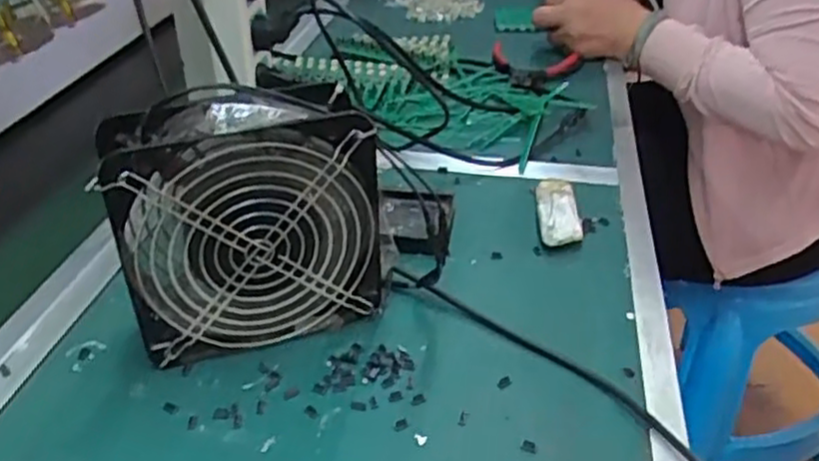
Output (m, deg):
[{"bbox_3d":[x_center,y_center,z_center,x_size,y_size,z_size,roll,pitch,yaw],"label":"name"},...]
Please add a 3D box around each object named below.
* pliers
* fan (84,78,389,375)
[{"bbox_3d":[0.139,-0.183,0.827,0.095,0.013,0.095,7,35,9],"label":"pliers"},{"bbox_3d":[-0.095,-0.006,0.452,0.149,0.157,0.055,-11,35,-16],"label":"fan"}]

